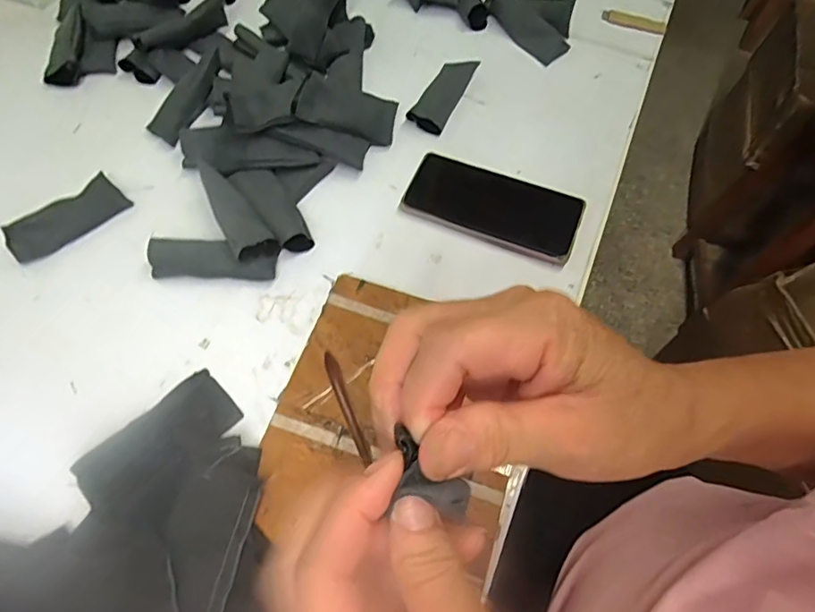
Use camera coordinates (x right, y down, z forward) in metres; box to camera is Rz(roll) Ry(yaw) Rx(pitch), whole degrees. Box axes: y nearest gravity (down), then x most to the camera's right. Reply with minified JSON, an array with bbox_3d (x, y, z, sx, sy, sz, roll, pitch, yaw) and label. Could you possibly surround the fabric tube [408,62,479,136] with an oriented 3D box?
[{"bbox_3d":[0.040,-0.228,0.563,0.037,0.016,0.108,23,65,11],"label":"fabric tube"}]

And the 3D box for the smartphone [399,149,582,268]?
[{"bbox_3d":[0.080,-0.096,0.496,0.160,0.010,0.078,22,64,10],"label":"smartphone"}]

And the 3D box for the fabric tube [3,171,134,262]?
[{"bbox_3d":[-0.306,-0.080,0.474,0.036,0.018,0.102,41,69,19],"label":"fabric tube"}]

